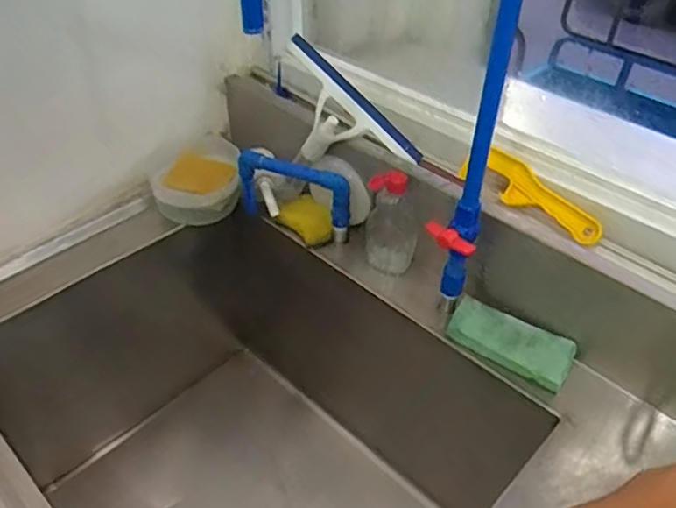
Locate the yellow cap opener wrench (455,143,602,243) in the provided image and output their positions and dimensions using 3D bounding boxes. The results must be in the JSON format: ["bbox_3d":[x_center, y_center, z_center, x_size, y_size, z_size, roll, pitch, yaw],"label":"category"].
[{"bbox_3d":[0.252,-0.075,0.769,0.046,0.037,0.191,-33,54,-32],"label":"yellow cap opener wrench"}]

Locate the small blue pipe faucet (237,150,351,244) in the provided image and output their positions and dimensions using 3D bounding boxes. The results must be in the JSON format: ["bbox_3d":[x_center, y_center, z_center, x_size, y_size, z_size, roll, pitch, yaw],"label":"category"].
[{"bbox_3d":[-0.065,-0.093,0.906,0.182,0.127,0.037,21,46,18],"label":"small blue pipe faucet"}]

